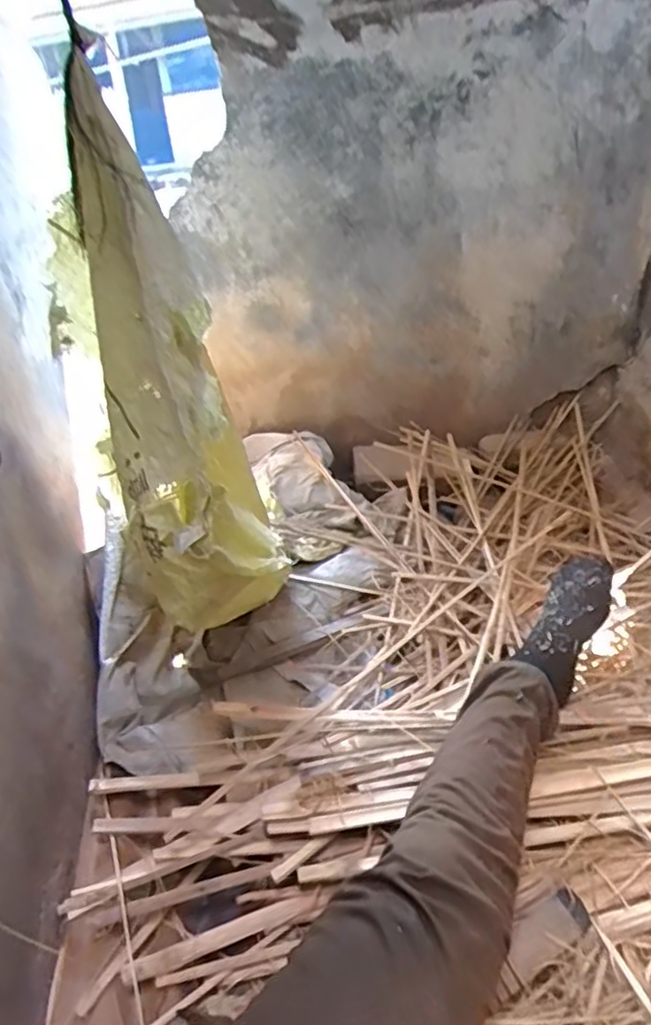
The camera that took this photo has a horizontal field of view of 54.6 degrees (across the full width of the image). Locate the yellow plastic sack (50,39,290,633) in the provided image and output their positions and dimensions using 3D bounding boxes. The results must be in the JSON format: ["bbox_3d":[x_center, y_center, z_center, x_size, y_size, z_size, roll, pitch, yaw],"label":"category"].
[{"bbox_3d":[-0.189,-0.142,0.755,0.169,0.597,0.221,-21,15,-22],"label":"yellow plastic sack"}]

